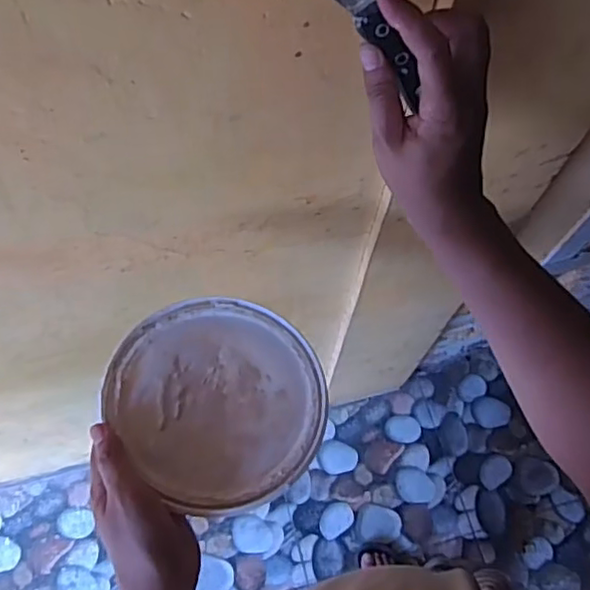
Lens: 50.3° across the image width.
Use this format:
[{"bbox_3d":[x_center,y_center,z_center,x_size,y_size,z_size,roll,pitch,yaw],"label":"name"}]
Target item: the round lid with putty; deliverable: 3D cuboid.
[{"bbox_3d":[-0.061,0.081,0.511,0.160,0.025,0.175,1,66,-2],"label":"round lid with putty"}]

